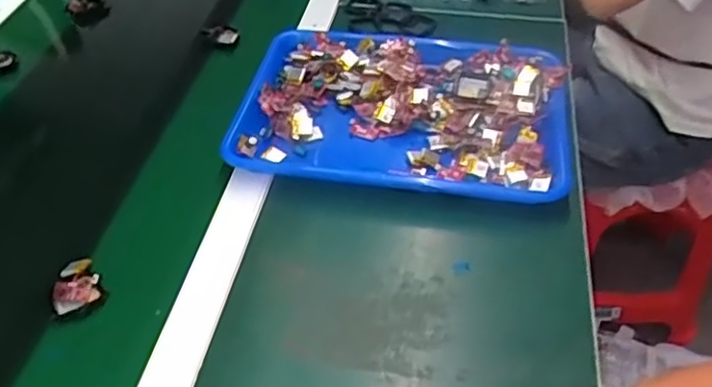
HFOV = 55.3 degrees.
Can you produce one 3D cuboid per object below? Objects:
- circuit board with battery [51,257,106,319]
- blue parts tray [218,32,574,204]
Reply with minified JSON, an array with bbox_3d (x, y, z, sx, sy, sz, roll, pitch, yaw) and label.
[{"bbox_3d":[-0.237,0.079,0.573,0.040,0.014,0.046,-20,46,-15],"label":"circuit board with battery"},{"bbox_3d":[0.050,-0.091,0.725,0.342,0.037,0.246,5,45,10],"label":"blue parts tray"}]

